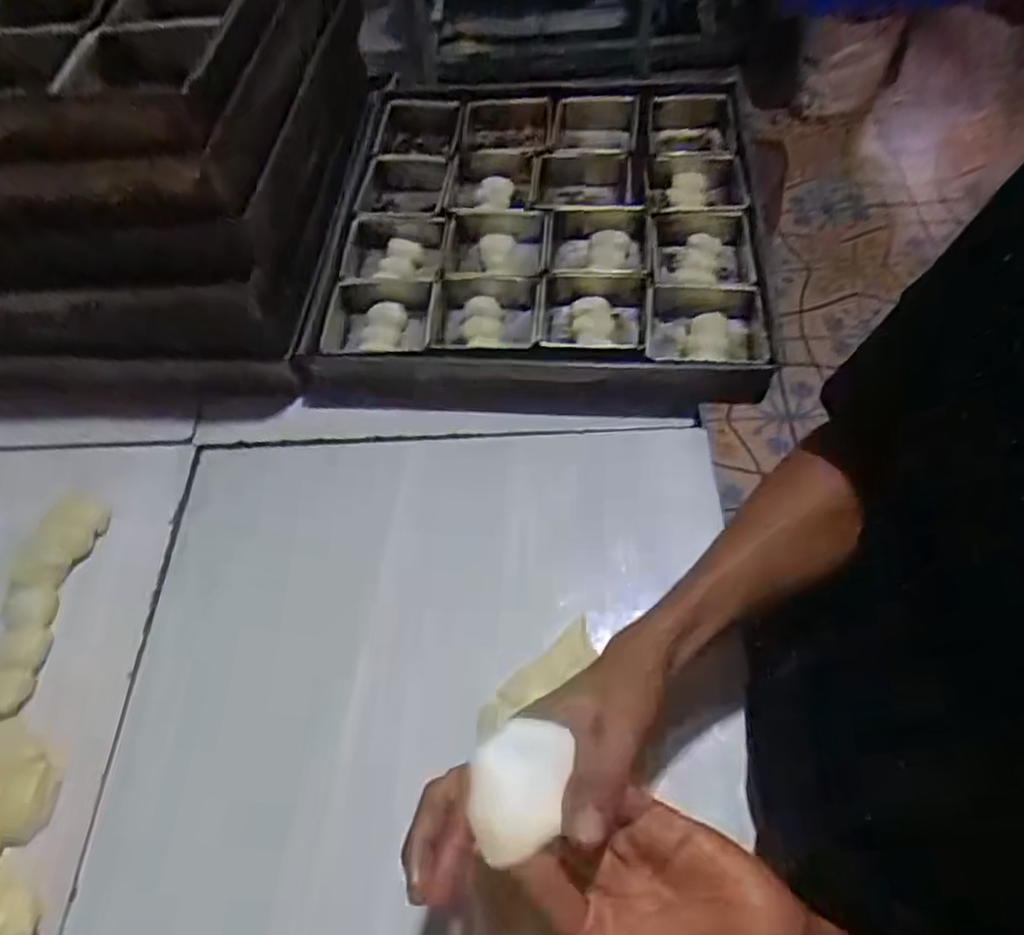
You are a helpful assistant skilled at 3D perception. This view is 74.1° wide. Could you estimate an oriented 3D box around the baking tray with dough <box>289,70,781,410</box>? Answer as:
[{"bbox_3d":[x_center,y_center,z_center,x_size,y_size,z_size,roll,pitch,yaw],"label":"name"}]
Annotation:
[{"bbox_3d":[0.038,-0.275,0.772,0.464,0.084,0.496,1,60,7],"label":"baking tray with dough"}]

